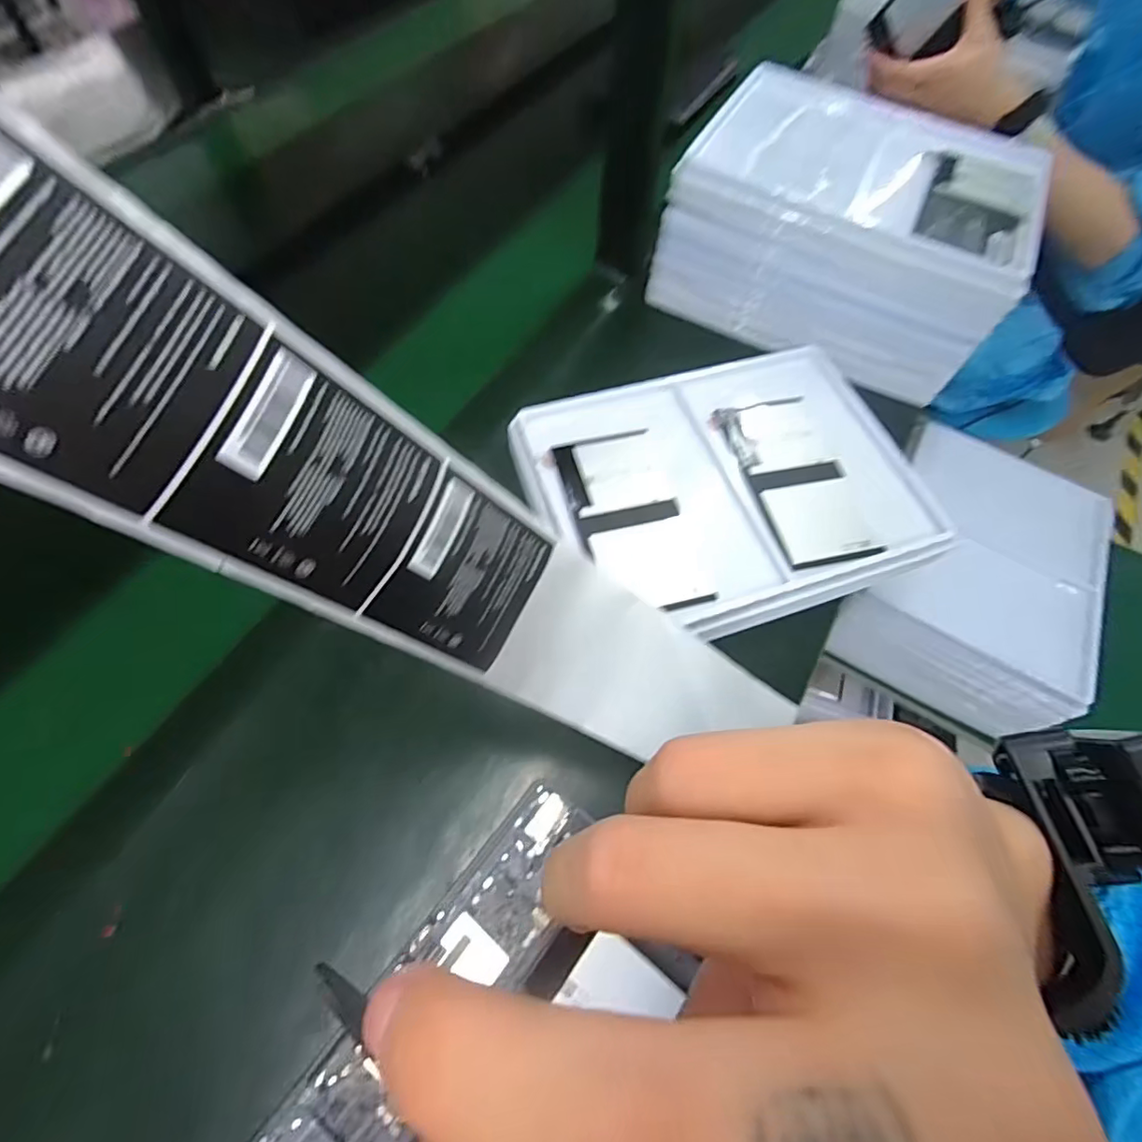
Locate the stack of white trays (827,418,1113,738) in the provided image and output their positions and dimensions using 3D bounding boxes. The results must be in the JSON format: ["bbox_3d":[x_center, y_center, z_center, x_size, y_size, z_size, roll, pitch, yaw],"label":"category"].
[{"bbox_3d":[0.486,0.000,0.692,0.240,0.109,0.318,30,65,12],"label":"stack of white trays"}]

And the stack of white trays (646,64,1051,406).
[{"bbox_3d":[0.284,-0.356,0.603,0.323,0.138,0.225,28,64,11],"label":"stack of white trays"}]

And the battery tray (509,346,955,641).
[{"bbox_3d":[0.140,-0.082,0.494,0.322,0.022,0.259,-19,65,-13],"label":"battery tray"}]

